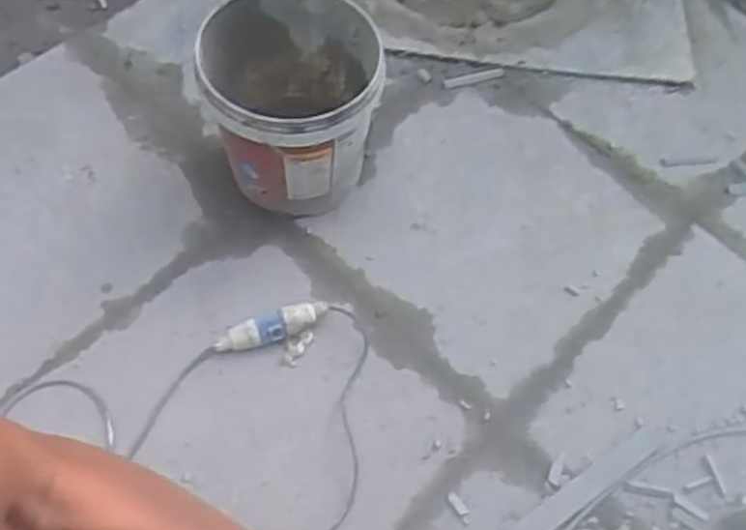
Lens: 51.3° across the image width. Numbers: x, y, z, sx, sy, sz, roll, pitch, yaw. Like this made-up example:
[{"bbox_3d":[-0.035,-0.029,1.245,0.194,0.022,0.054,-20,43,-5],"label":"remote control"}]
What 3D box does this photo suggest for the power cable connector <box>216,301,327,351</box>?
[{"bbox_3d":[-0.170,0.104,1.309,0.196,0.039,0.051,-15,62,-13],"label":"power cable connector"}]

